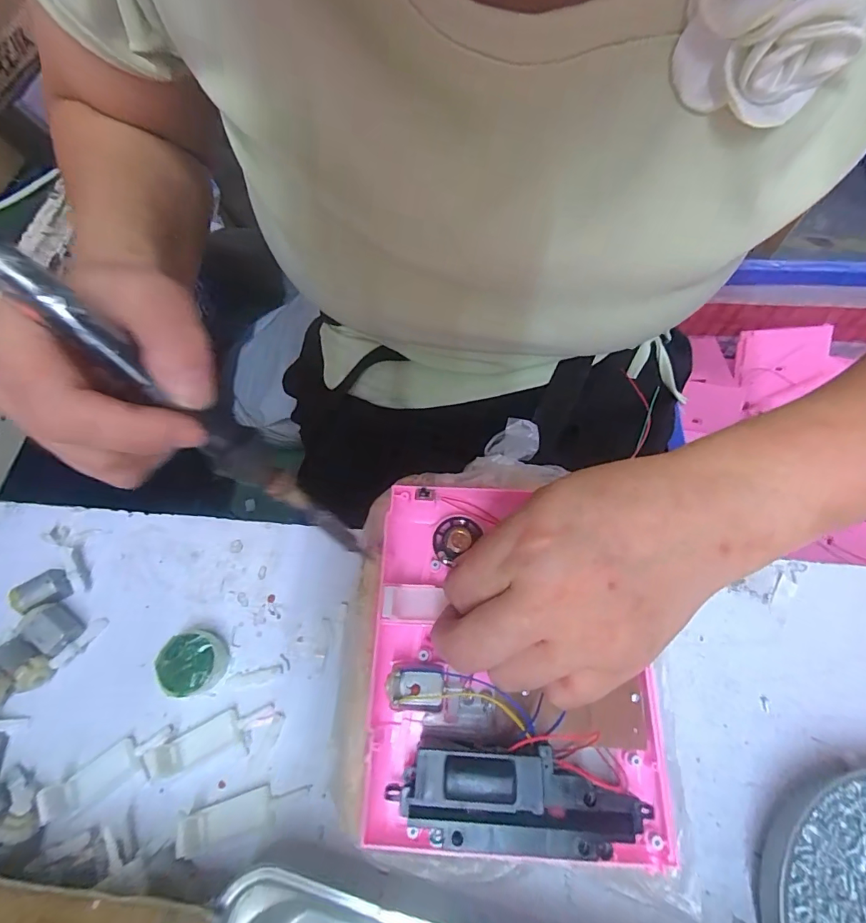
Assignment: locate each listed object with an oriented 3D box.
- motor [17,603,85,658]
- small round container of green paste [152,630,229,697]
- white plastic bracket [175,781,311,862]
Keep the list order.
[{"bbox_3d":[-0.218,0.096,0.260,0.029,0.016,0.020,29,68,14],"label":"motor"},{"bbox_3d":[-0.134,0.112,0.251,0.031,0.017,0.032,-5,65,-2],"label":"small round container of green paste"},{"bbox_3d":[-0.096,0.178,0.227,0.065,0.005,0.018,-15,65,-6],"label":"white plastic bracket"}]

